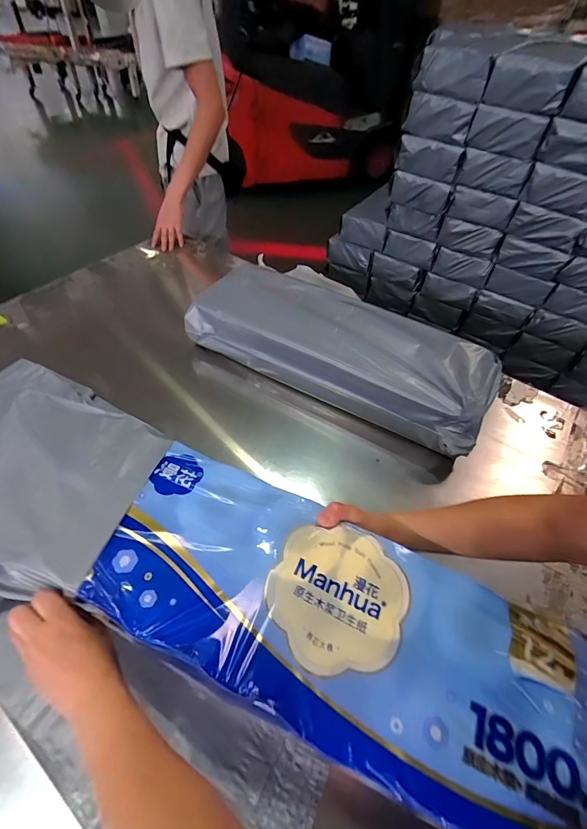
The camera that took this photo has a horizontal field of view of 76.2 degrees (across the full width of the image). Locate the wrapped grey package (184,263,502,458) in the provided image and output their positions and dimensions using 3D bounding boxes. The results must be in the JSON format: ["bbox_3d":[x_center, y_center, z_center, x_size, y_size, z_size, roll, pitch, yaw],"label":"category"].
[{"bbox_3d":[0.084,-0.128,0.735,0.571,0.110,0.211,28,54,18],"label":"wrapped grey package"}]

